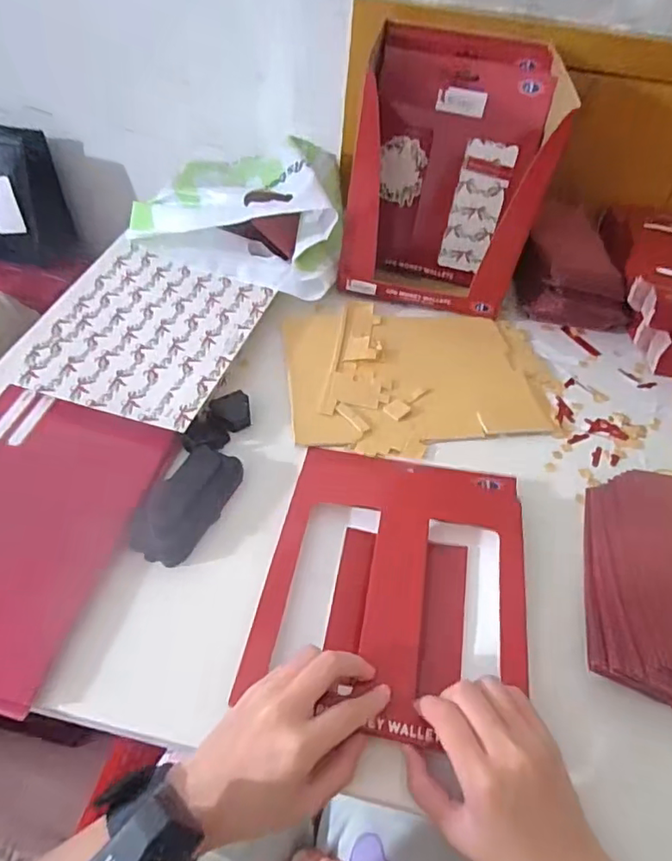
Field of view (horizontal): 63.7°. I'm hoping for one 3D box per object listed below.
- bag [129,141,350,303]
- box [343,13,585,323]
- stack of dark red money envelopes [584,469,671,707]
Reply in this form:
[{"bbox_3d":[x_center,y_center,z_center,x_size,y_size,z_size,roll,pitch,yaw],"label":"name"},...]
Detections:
[{"bbox_3d":[-0.100,-0.298,0.693,0.238,0.091,0.250,13,47,6],"label":"bag"},{"bbox_3d":[0.130,-0.310,0.651,0.196,0.232,0.219,11,47,4],"label":"box"},{"bbox_3d":[0.255,0.115,0.434,0.098,0.032,0.215,17,48,10],"label":"stack of dark red money envelopes"}]

